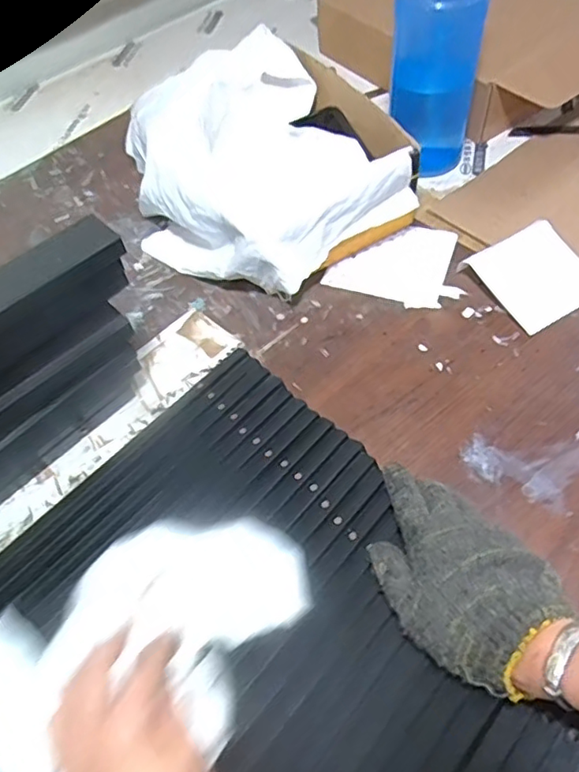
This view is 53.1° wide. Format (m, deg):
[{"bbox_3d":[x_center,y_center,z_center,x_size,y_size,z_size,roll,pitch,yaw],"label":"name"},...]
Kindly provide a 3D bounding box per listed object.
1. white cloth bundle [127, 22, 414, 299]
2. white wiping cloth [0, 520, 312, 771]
[{"bbox_3d":[-0.042,-0.261,0.691,0.284,0.129,0.340,-30,57,-16],"label":"white cloth bundle"},{"bbox_3d":[-0.100,0.168,0.379,0.149,0.043,0.220,27,61,22],"label":"white wiping cloth"}]

